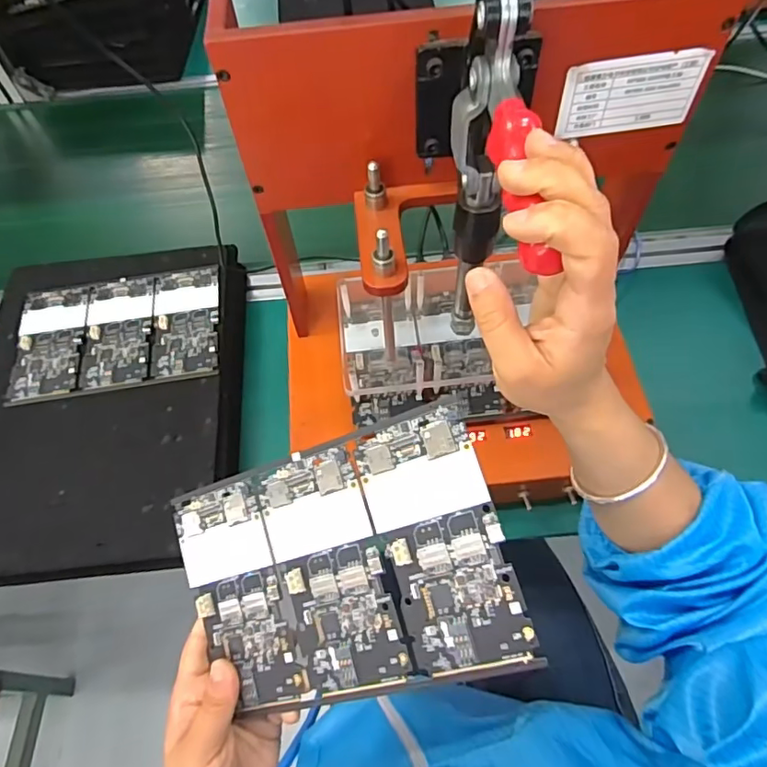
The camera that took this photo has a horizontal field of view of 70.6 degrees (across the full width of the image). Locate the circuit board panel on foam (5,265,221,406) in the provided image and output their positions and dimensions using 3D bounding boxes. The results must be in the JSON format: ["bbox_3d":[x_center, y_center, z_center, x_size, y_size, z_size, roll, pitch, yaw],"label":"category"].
[{"bbox_3d":[-0.274,-0.054,0.560,0.204,0.006,0.141,-11,59,-3],"label":"circuit board panel on foam"}]

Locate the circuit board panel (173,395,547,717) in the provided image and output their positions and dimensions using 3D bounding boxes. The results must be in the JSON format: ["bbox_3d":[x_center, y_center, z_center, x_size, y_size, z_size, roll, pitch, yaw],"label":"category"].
[{"bbox_3d":[-0.029,0.107,0.313,0.200,0.004,0.138,-21,79,20],"label":"circuit board panel"}]

